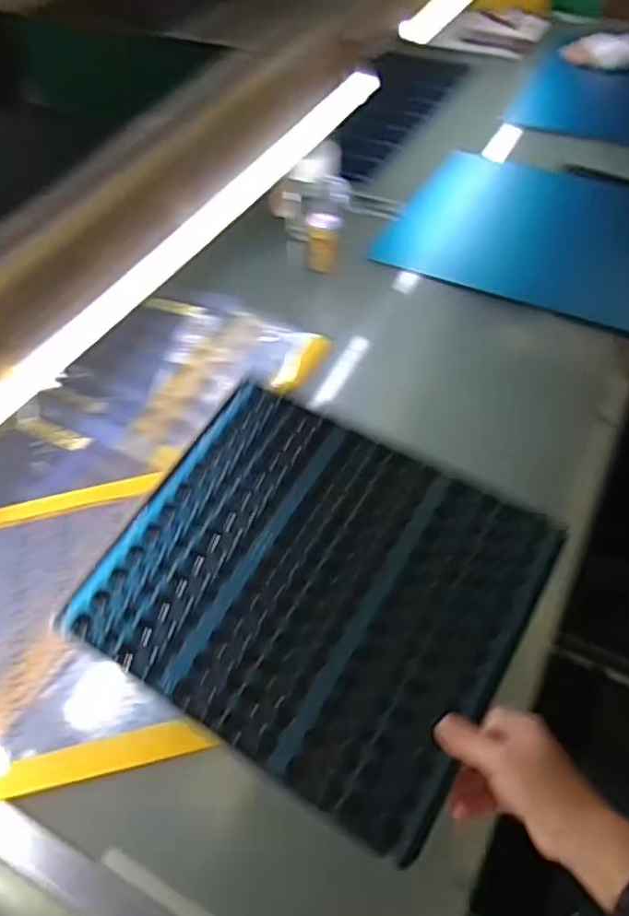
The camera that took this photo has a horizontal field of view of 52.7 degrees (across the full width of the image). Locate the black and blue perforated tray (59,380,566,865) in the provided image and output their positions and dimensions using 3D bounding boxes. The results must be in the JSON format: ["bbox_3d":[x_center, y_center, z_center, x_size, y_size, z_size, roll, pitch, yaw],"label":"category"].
[{"bbox_3d":[0.001,0.108,0.568,0.348,0.008,0.299,28,67,16],"label":"black and blue perforated tray"}]

